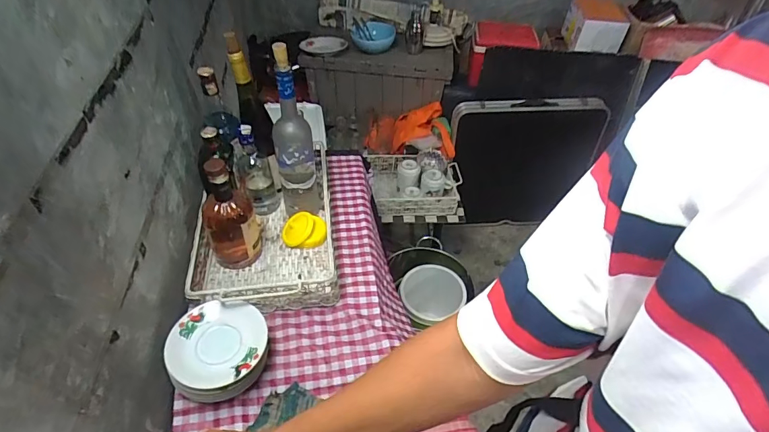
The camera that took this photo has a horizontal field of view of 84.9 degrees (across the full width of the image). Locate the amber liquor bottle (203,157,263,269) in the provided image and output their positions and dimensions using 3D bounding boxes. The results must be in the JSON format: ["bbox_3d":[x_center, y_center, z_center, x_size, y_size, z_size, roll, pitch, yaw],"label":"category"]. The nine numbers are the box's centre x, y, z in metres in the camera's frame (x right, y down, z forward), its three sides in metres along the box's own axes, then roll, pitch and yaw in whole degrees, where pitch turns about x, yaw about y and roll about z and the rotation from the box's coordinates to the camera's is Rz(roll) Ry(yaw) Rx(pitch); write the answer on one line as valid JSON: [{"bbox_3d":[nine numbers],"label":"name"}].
[{"bbox_3d":[-0.299,-0.020,0.803,0.097,0.232,0.110,-12,47,-15],"label":"amber liquor bottle"}]

